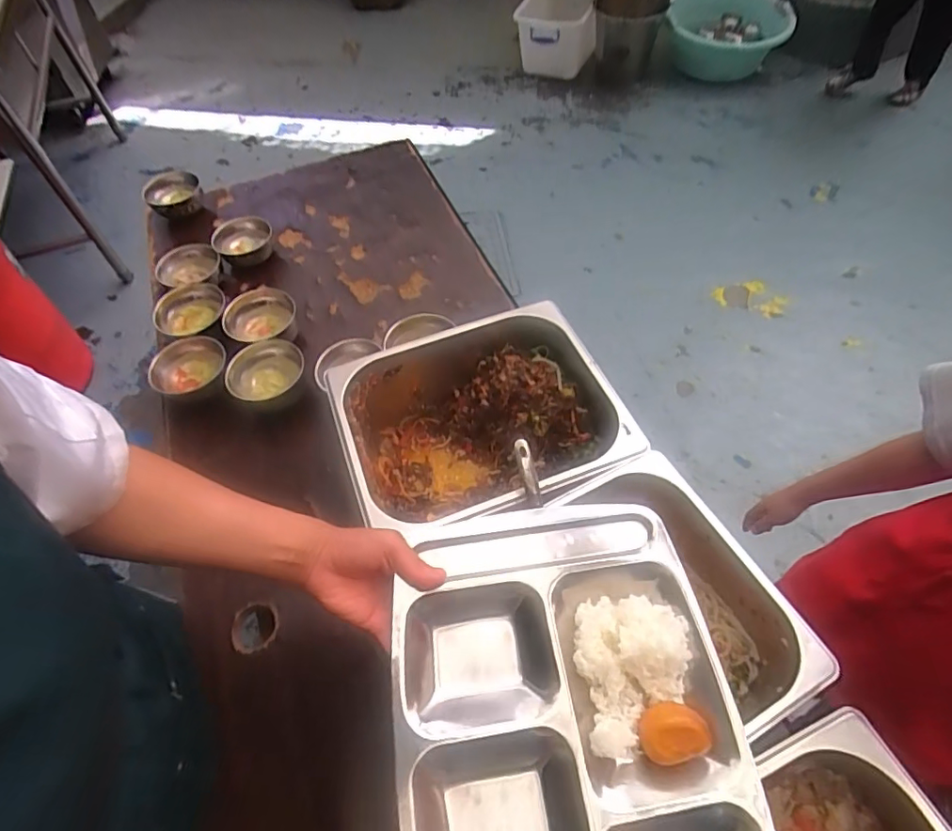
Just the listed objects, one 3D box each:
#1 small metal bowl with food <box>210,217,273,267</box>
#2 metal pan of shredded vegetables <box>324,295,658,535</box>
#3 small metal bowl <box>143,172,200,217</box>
[{"bbox_3d":[-0.448,-0.338,1.033,0.096,0.056,0.098,-1,57,2],"label":"small metal bowl with food"},{"bbox_3d":[0.005,0.032,0.707,0.326,0.154,0.267,-20,59,-10],"label":"metal pan of shredded vegetables"},{"bbox_3d":[-0.634,-0.462,1.120,0.103,0.060,0.084,-3,57,1],"label":"small metal bowl"}]

